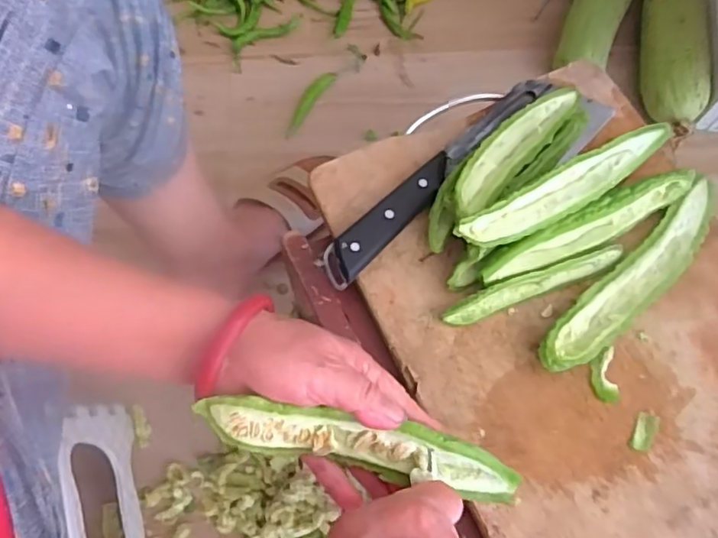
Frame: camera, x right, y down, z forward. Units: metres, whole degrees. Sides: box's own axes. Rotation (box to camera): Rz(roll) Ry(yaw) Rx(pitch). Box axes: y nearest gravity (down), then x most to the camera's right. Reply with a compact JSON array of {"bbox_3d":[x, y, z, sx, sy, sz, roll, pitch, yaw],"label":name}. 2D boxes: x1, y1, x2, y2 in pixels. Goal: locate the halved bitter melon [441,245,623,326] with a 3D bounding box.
[{"bbox_3d":[0.137,0.012,0.462,0.149,0.019,0.017,-20,71,-9],"label":"halved bitter melon"}]

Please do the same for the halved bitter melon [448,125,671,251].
[{"bbox_3d":[0.154,-0.059,0.436,0.179,0.020,0.030,-26,72,-11],"label":"halved bitter melon"}]

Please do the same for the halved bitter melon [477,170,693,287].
[{"bbox_3d":[0.181,-0.032,0.463,0.187,0.042,0.023,-25,72,-11],"label":"halved bitter melon"}]

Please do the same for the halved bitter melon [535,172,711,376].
[{"bbox_3d":[0.219,0.007,0.466,0.210,0.017,0.039,-40,75,-15],"label":"halved bitter melon"}]

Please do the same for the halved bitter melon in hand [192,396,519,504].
[{"bbox_3d":[0.003,0.101,0.336,0.180,0.030,0.030,15,71,-8],"label":"halved bitter melon in hand"}]

